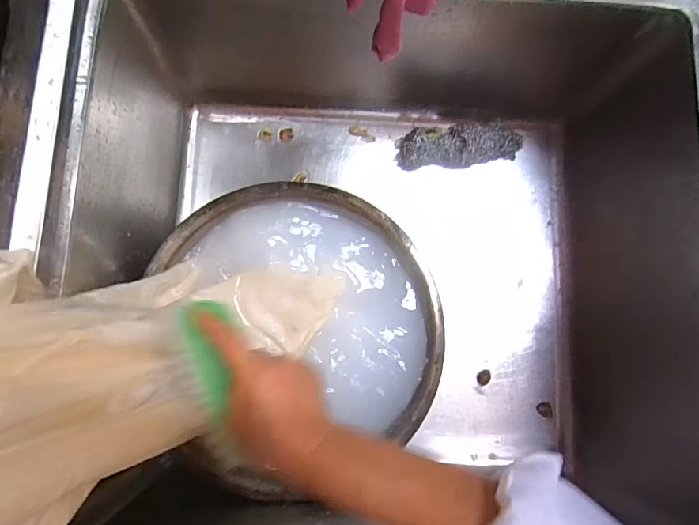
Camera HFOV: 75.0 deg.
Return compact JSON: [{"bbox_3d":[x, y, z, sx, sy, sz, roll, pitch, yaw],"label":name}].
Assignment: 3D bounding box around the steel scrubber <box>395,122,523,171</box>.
[{"bbox_3d":[0.156,-0.164,0.648,0.176,0.053,0.061,-7,82,-4],"label":"steel scrubber"}]

